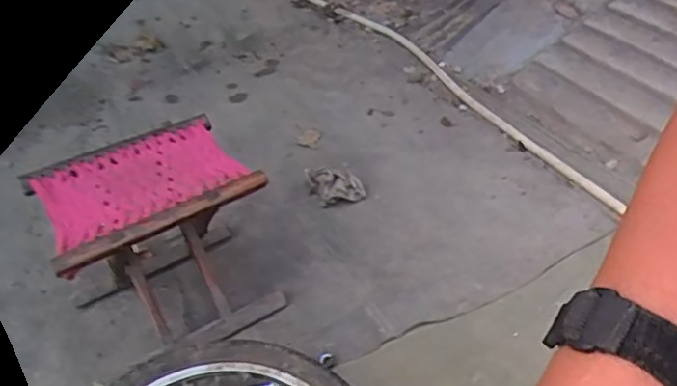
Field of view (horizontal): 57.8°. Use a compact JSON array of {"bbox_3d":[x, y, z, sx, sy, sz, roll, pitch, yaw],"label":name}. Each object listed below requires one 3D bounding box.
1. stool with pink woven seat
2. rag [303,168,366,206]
[{"bbox_3d":[-0.298,0.084,1.041,0.301,0.291,0.256,-23,42,-22],"label":"stool with pink woven seat"},{"bbox_3d":[-0.011,-0.026,1.364,0.101,0.041,0.134,-21,41,-19],"label":"rag"}]

